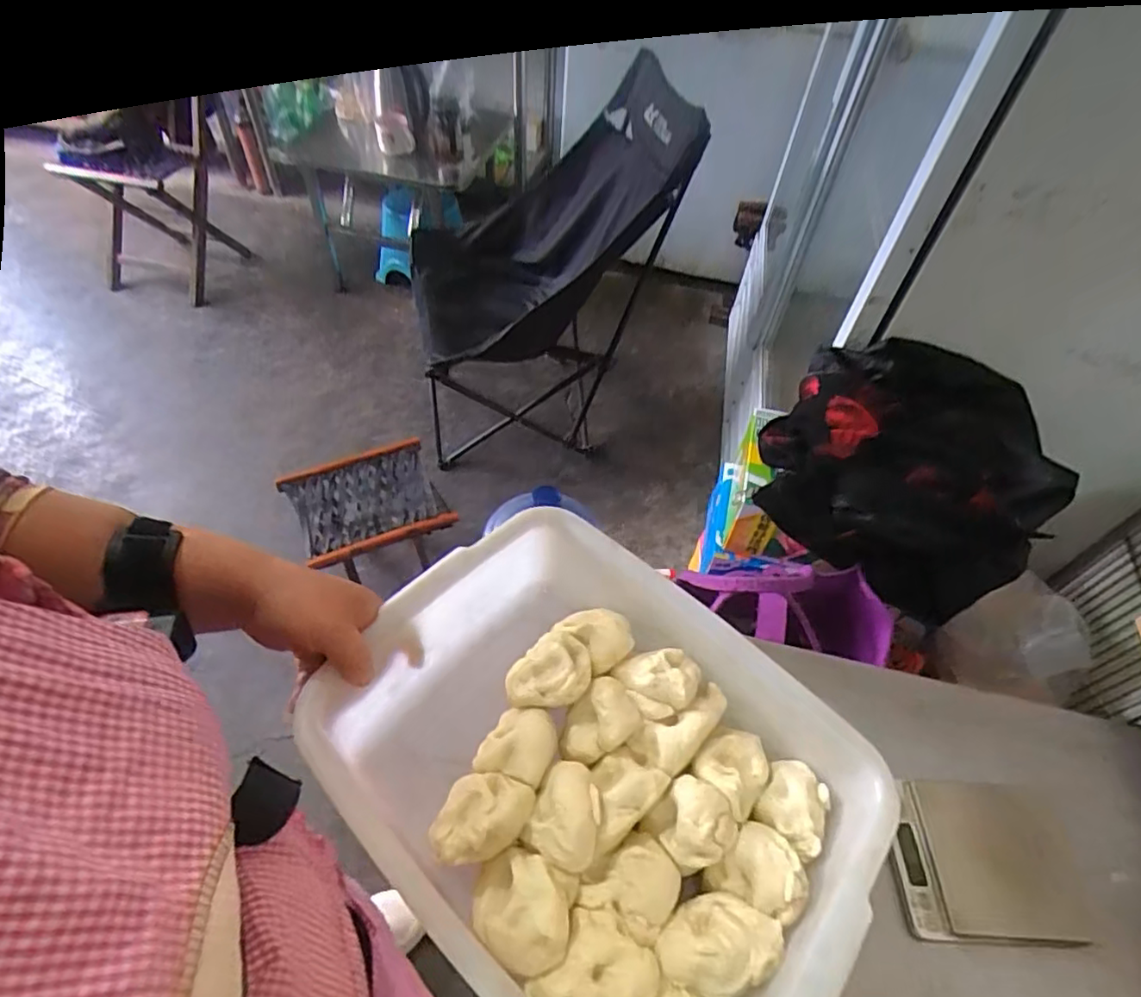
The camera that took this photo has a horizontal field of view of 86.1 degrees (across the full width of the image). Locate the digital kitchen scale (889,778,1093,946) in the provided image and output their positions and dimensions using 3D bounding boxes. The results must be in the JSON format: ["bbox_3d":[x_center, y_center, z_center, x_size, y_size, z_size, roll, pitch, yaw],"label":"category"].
[{"bbox_3d":[0.313,0.272,0.461,0.142,0.016,0.103,4,51,-2],"label":"digital kitchen scale"}]

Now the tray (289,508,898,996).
[{"bbox_3d":[0.014,0.194,0.441,0.348,0.107,0.270,36,57,22],"label":"tray"}]

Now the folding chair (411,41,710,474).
[{"bbox_3d":[-0.055,-0.527,1.563,0.662,0.795,0.552,-7,53,-11],"label":"folding chair"}]

